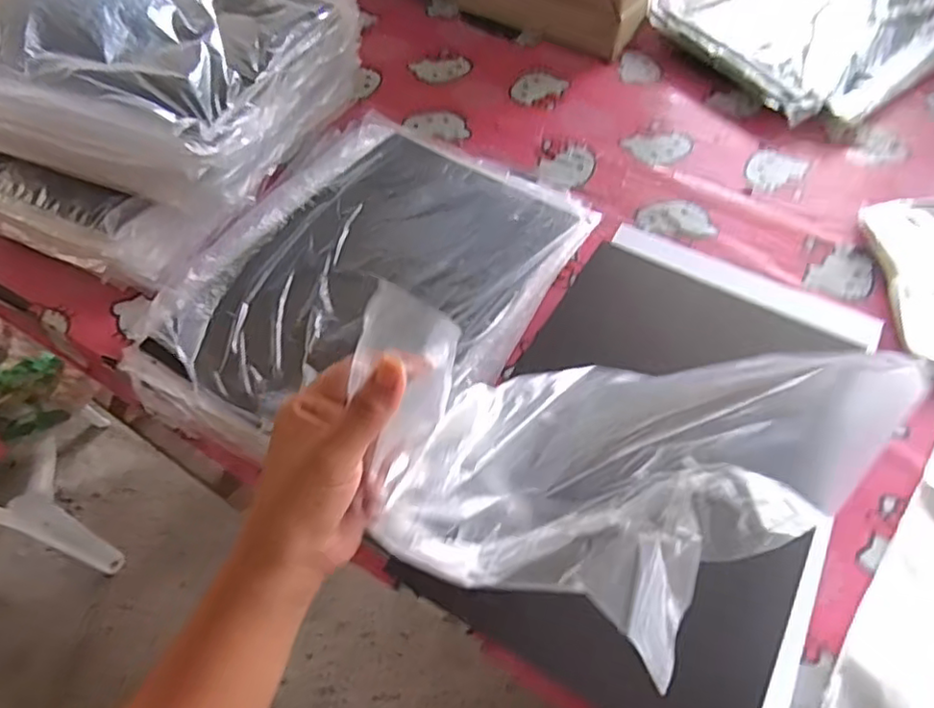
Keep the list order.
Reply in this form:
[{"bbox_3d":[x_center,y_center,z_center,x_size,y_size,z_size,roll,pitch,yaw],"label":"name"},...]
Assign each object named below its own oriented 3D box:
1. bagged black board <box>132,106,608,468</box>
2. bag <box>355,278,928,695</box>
[{"bbox_3d":[-0.085,-0.076,0.616,0.297,0.040,0.410,25,59,17],"label":"bagged black board"},{"bbox_3d":[0.072,0.054,0.343,0.246,0.134,0.161,20,58,14],"label":"bag"}]

